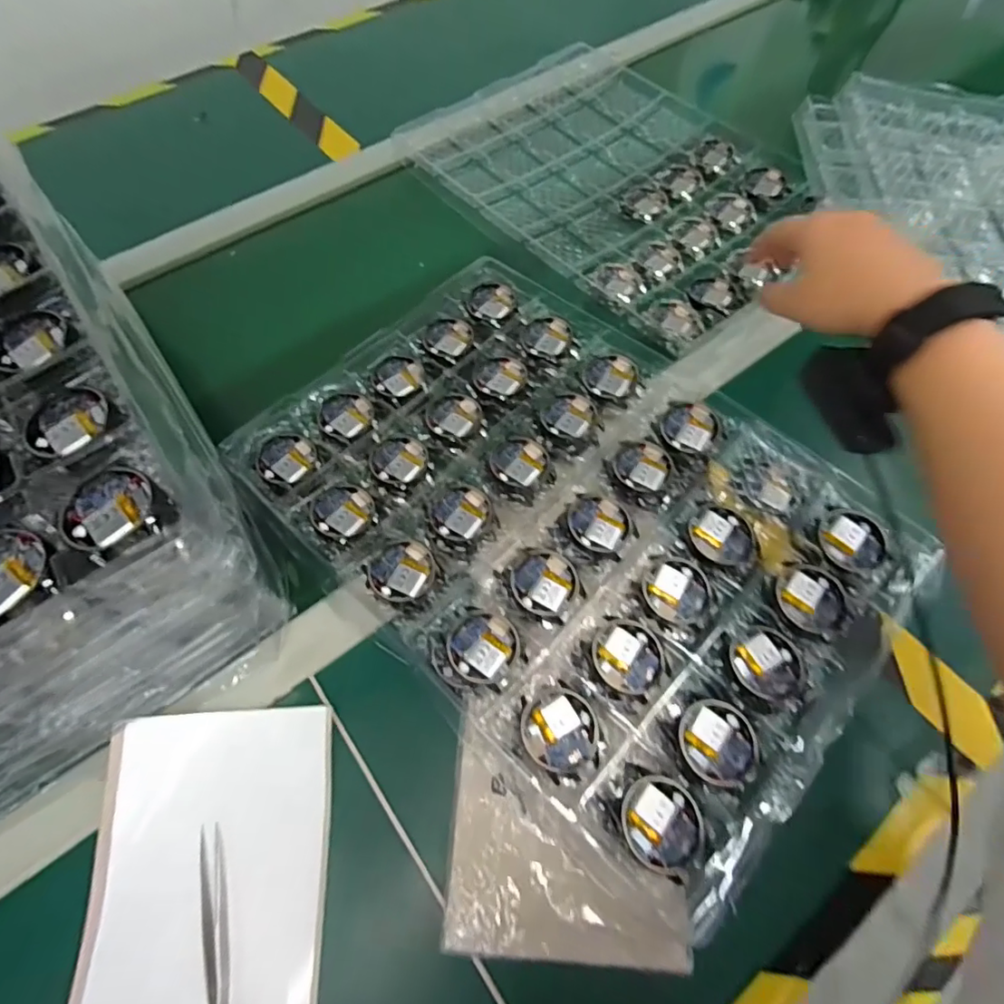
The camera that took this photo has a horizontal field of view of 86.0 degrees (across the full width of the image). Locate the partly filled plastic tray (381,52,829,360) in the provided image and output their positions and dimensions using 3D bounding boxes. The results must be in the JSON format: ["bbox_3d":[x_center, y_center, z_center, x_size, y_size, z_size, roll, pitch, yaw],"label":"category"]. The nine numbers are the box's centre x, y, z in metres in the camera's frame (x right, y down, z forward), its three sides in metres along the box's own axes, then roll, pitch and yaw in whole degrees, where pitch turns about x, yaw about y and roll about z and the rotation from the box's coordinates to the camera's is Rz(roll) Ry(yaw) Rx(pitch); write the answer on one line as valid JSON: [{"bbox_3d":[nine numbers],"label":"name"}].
[{"bbox_3d":[0.122,-0.352,0.579,0.286,0.027,0.421,-36,70,-20],"label":"partly filled plastic tray"}]

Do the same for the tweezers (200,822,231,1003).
[{"bbox_3d":[-0.154,0.248,0.290,0.012,0.008,0.126,-12,64,-10],"label":"tweezers"}]

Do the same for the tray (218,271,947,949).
[{"bbox_3d":[0.047,-0.003,0.387,0.426,0.032,0.292,40,67,16],"label":"tray"}]

